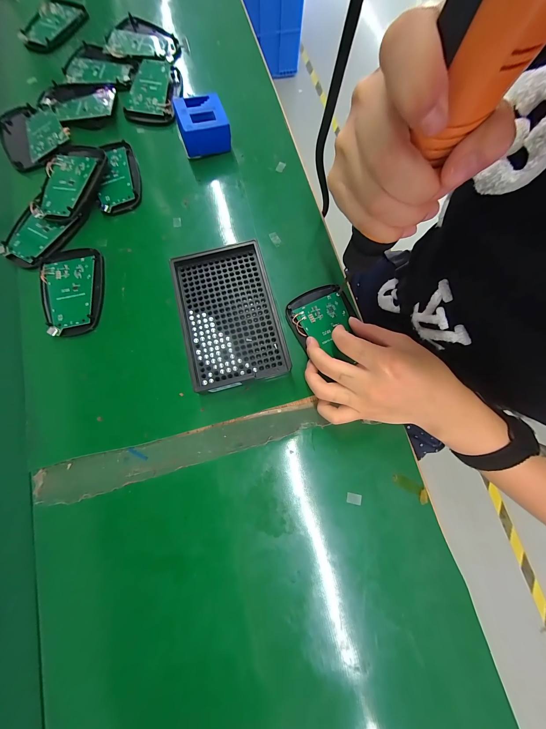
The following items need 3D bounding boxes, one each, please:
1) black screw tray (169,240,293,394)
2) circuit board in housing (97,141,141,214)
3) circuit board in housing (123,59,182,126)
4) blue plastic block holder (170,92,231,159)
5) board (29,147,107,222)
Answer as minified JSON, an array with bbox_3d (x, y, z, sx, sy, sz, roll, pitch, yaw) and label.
[{"bbox_3d":[-0.043,-0.047,0.252,0.090,0.025,0.136,-15,78,-3],"label":"black screw tray"},{"bbox_3d":[-0.182,-0.220,0.298,0.046,0.008,0.094,-16,78,-4],"label":"circuit board in housing"},{"bbox_3d":[-0.154,-0.344,0.321,0.061,0.010,0.088,1,77,0],"label":"circuit board in housing"},{"bbox_3d":[-0.081,-0.274,0.296,0.053,0.036,0.045,-18,78,-4],"label":"blue plastic block holder"},{"bbox_3d":[-0.231,-0.202,0.287,0.062,0.015,0.092,20,78,4],"label":"board"}]

